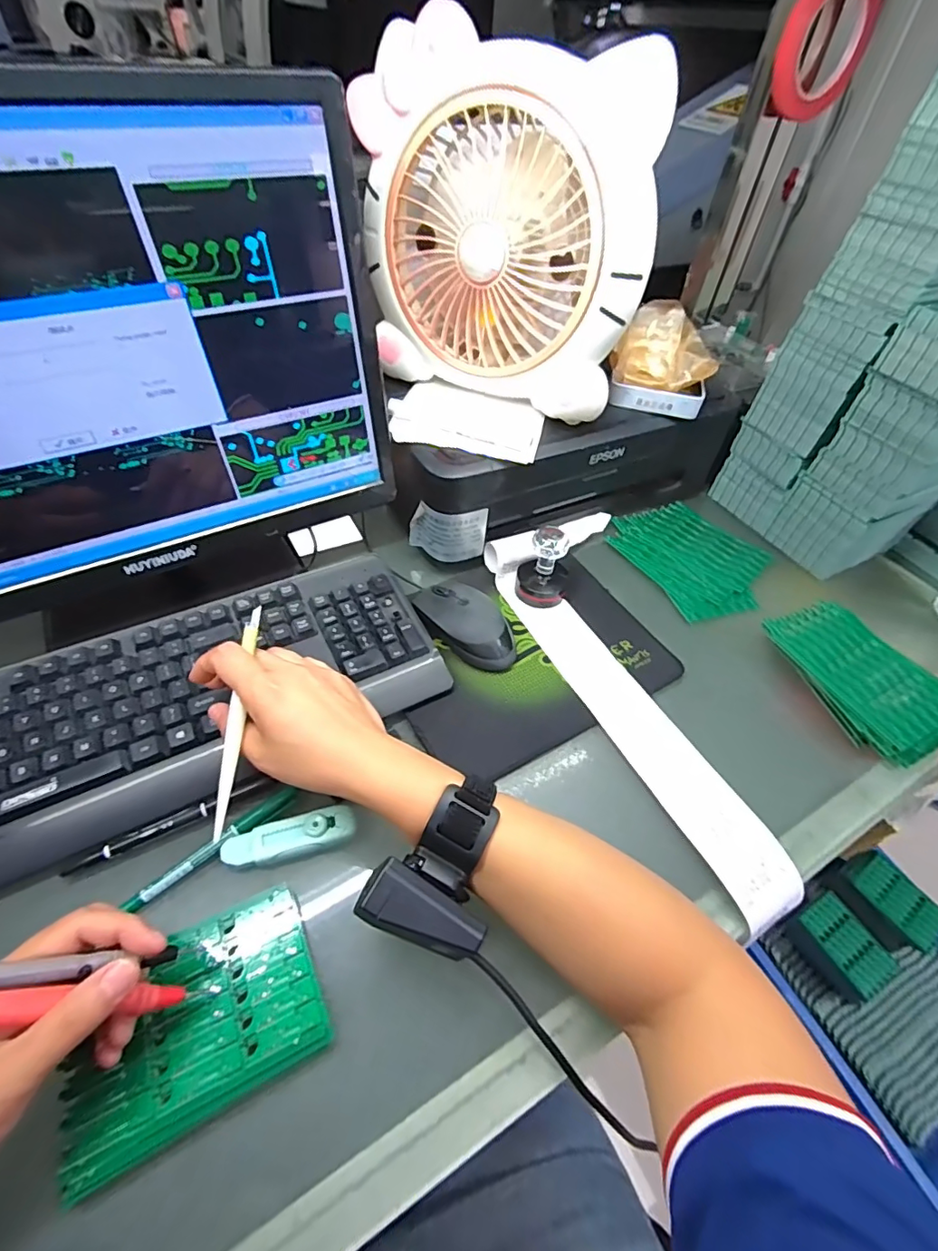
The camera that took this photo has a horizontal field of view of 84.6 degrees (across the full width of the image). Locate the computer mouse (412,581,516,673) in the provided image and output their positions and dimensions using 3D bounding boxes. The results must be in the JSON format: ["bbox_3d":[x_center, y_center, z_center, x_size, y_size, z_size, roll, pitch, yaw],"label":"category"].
[{"bbox_3d":[-0.001,-0.006,0.482,0.064,0.033,0.113,-29,57,-26],"label":"computer mouse"}]

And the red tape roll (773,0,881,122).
[{"bbox_3d":[0.361,-0.595,0.527,0.099,0.112,0.023,-25,54,18],"label":"red tape roll"}]

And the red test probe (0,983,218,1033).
[{"bbox_3d":[-0.199,0.185,0.250,0.147,0.019,0.013,28,35,-40],"label":"red test probe"}]

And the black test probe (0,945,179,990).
[{"bbox_3d":[-0.208,0.164,0.242,0.130,0.007,0.011,21,37,-39],"label":"black test probe"}]

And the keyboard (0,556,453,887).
[{"bbox_3d":[-0.236,0.065,0.395,0.431,0.028,0.161,-19,54,-19],"label":"keyboard"}]

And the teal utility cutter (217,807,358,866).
[{"bbox_3d":[-0.122,0.146,0.353,0.088,0.015,0.023,-12,52,-14],"label":"teal utility cutter"}]

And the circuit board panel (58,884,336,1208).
[{"bbox_3d":[-0.155,0.222,0.293,0.131,0.009,0.094,-20,54,-20],"label":"circuit board panel"}]

